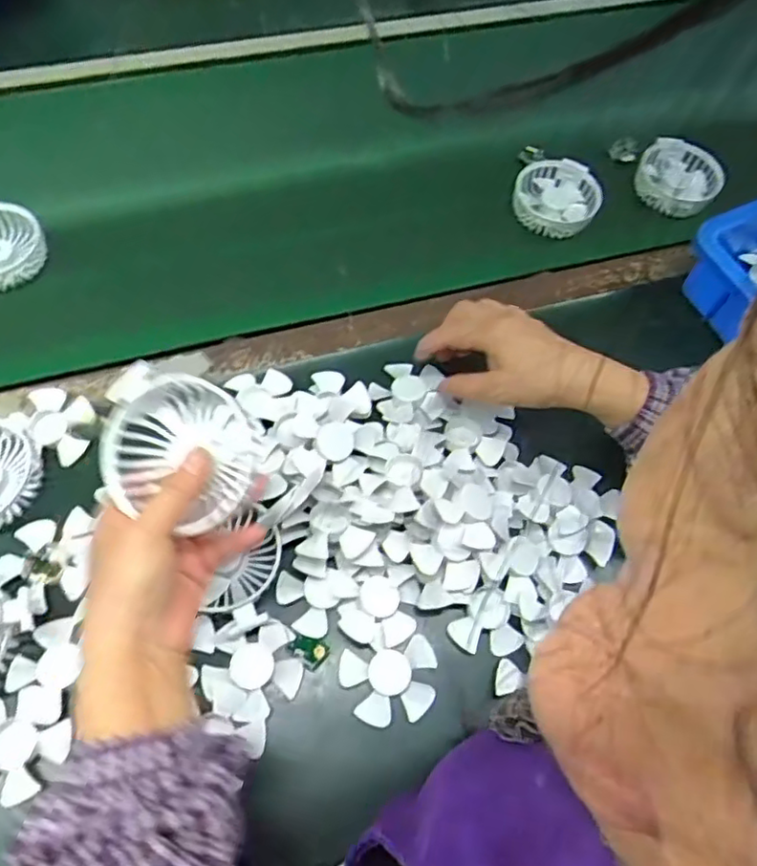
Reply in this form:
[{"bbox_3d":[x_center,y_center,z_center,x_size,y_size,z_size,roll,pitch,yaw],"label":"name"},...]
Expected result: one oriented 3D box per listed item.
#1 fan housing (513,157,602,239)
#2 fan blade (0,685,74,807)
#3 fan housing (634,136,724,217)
[{"bbox_3d":[0.194,-0.257,0.676,0.086,0.028,0.094,2,63,-3],"label":"fan housing"},{"bbox_3d":[-0.245,0.211,0.425,0.070,0.011,0.067,2,63,-3],"label":"fan blade"},{"bbox_3d":[0.333,-0.285,0.698,0.086,0.029,0.087,1,63,-1],"label":"fan housing"}]

